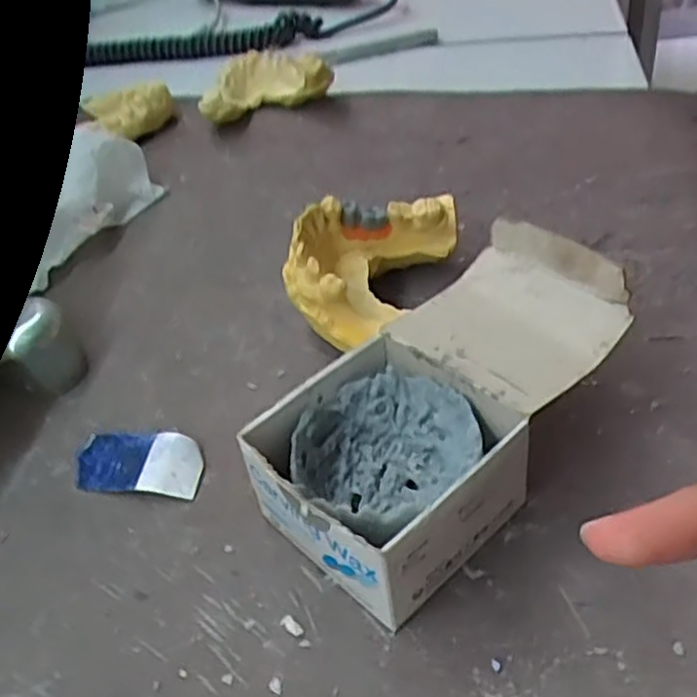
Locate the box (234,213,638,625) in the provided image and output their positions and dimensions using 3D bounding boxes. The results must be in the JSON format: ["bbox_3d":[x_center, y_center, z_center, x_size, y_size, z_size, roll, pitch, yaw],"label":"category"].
[{"bbox_3d":[0.026,0.016,0.207,0.109,0.047,0.056,-36,49,-28],"label":"box"}]

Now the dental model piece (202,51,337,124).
[{"bbox_3d":[-0.049,-0.145,0.413,0.069,0.029,0.048,-17,43,-10],"label":"dental model piece"}]

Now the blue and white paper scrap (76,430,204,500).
[{"bbox_3d":[-0.066,0.035,0.232,0.042,0.006,0.021,3,43,11],"label":"blue and white paper scrap"}]

